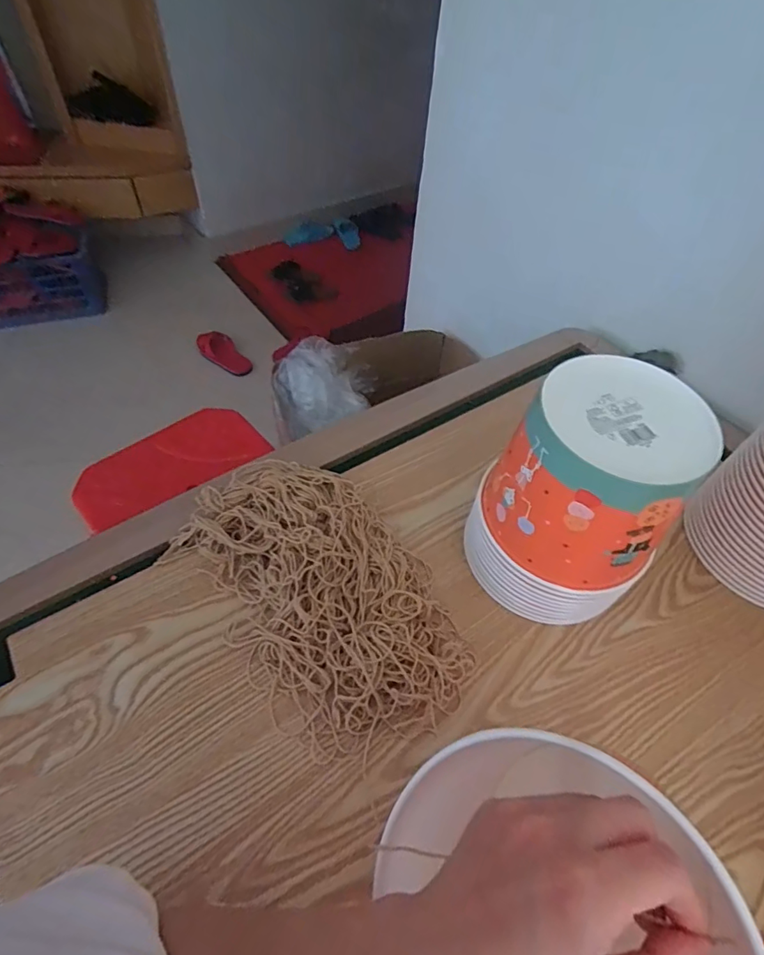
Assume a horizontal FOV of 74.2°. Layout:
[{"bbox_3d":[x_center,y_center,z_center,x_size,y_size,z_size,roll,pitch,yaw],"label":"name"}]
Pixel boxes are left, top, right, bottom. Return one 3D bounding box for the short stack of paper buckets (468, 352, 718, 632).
[{"bbox_3d":[0.170,0.025,0.442,0.145,0.204,0.153,31,57,18],"label":"short stack of paper buckets"}]

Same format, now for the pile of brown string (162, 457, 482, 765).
[{"bbox_3d":[-0.053,0.098,0.464,0.177,0.058,0.291,-32,61,-25],"label":"pile of brown string"}]

